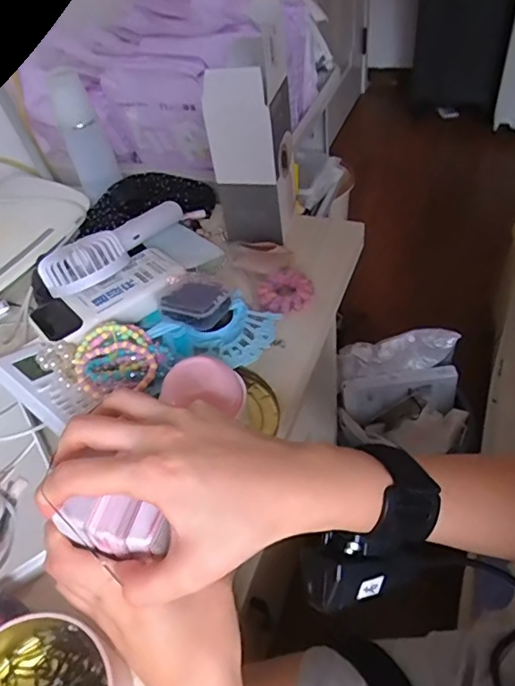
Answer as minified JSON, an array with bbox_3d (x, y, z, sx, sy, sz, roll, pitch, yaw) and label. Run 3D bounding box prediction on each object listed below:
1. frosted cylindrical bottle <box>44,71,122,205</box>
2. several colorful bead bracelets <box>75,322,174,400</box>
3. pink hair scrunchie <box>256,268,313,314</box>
[{"bbox_3d":[-0.195,-0.236,0.589,0.041,0.124,0.038,24,56,27],"label":"frosted cylindrical bottle"},{"bbox_3d":[-0.110,0.011,0.425,0.071,0.019,0.063,-21,49,-10],"label":"several colorful bead bracelets"},{"bbox_3d":[0.026,-0.048,0.499,0.049,0.020,0.052,-4,48,5],"label":"pink hair scrunchie"}]

